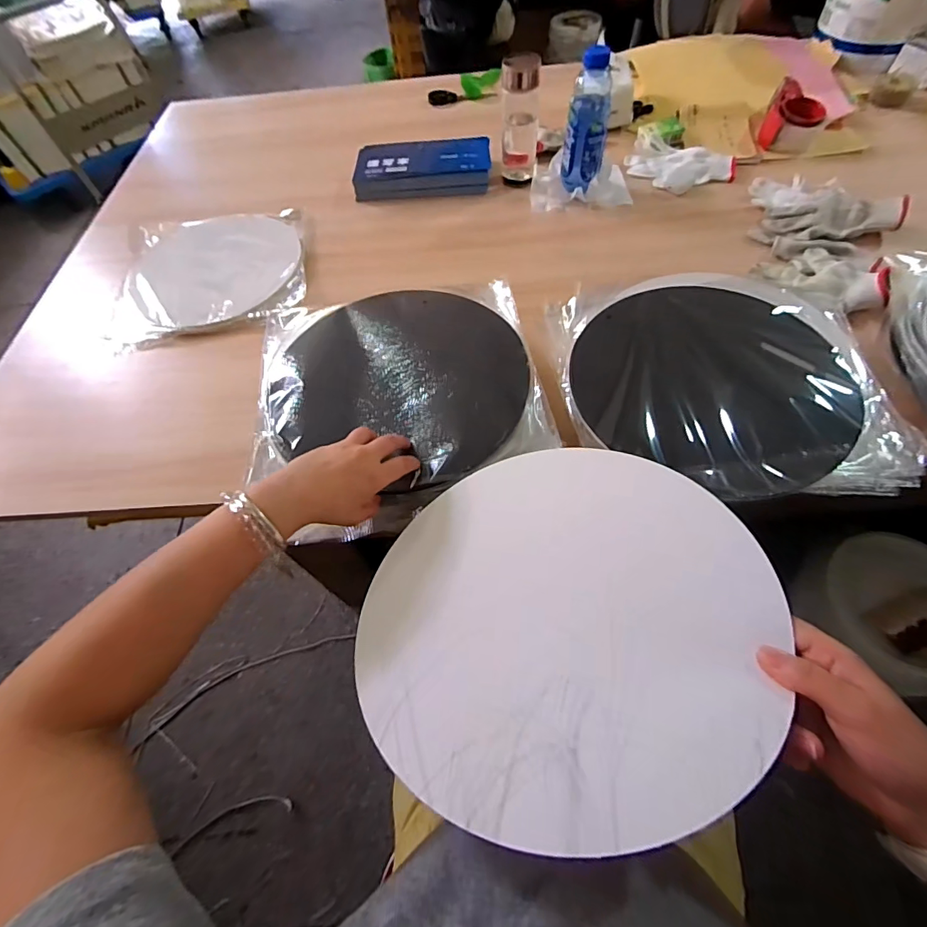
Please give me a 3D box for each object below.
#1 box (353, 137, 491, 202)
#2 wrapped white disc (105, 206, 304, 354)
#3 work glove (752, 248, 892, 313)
[{"bbox_3d":[-0.080,-0.583,0.902,0.260,0.038,0.132,-3,59,3],"label":"box"},{"bbox_3d":[-0.449,-0.349,0.807,0.325,0.009,0.303,-14,59,-3],"label":"wrapped white disc"},{"bbox_3d":[0.543,-0.292,0.684,0.169,0.031,0.109,32,66,21],"label":"work glove"}]

